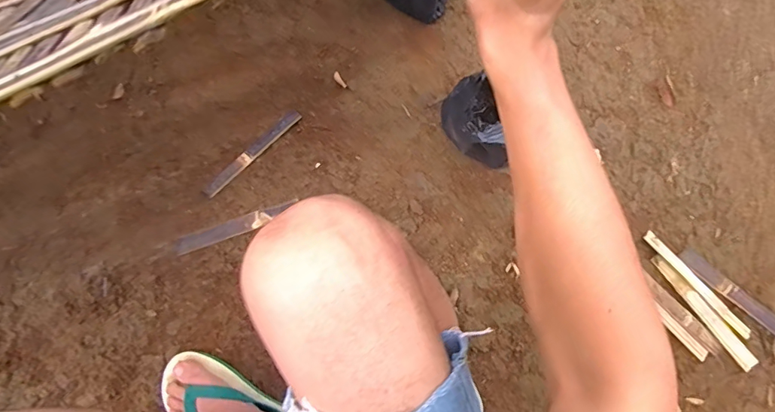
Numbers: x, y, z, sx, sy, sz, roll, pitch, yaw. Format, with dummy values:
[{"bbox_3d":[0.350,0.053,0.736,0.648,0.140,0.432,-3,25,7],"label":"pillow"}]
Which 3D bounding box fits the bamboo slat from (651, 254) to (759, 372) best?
[{"bbox_3d":[0.497,0.167,0.714,0.026,0.008,0.208,-38,80,-7],"label":"bamboo slat"}]

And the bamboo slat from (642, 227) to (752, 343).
[{"bbox_3d":[0.492,0.123,0.722,0.020,0.005,0.206,-39,75,-5],"label":"bamboo slat"}]

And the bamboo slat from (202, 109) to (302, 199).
[{"bbox_3d":[-0.238,-0.094,0.802,0.025,0.004,0.213,44,81,7],"label":"bamboo slat"}]

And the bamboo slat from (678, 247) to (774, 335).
[{"bbox_3d":[0.560,0.146,0.719,0.211,0.008,0.033,42,82,9],"label":"bamboo slat"}]

